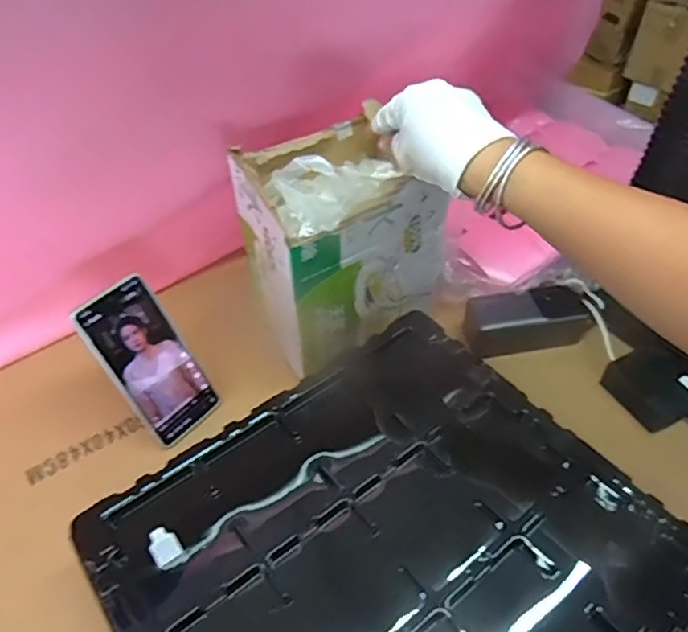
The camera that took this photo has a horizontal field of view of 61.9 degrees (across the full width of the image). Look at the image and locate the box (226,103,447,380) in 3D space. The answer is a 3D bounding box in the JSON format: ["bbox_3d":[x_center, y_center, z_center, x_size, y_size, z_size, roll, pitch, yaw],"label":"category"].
[{"bbox_3d":[-0.003,-0.085,0.616,0.186,0.192,0.157,-24,52,-21],"label":"box"}]

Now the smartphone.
[{"bbox_3d":[-0.190,0.046,0.572,0.014,0.167,0.079,1,37,46],"label":"smartphone"}]

